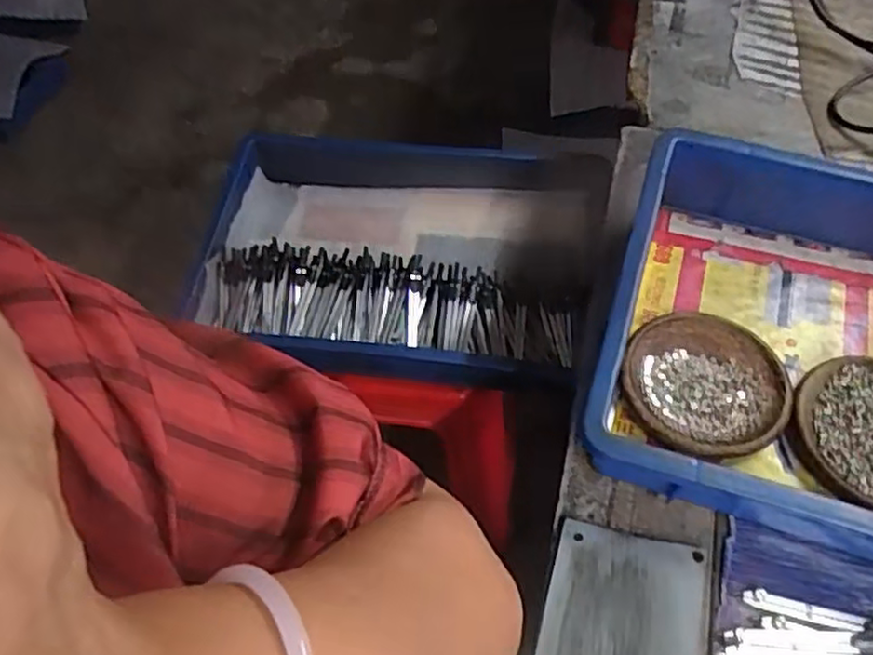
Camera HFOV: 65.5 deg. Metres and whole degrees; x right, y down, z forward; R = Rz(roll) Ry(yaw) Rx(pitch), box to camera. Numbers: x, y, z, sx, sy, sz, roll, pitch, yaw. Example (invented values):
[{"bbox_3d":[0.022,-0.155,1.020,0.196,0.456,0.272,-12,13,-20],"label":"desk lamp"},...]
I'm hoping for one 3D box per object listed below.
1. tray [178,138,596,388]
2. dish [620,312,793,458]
[{"bbox_3d":[-0.045,-0.072,0.751,0.410,0.084,0.278,7,59,8],"label":"tray"},{"bbox_3d":[0.195,0.041,0.496,0.113,0.021,0.110,-2,58,3],"label":"dish"}]

